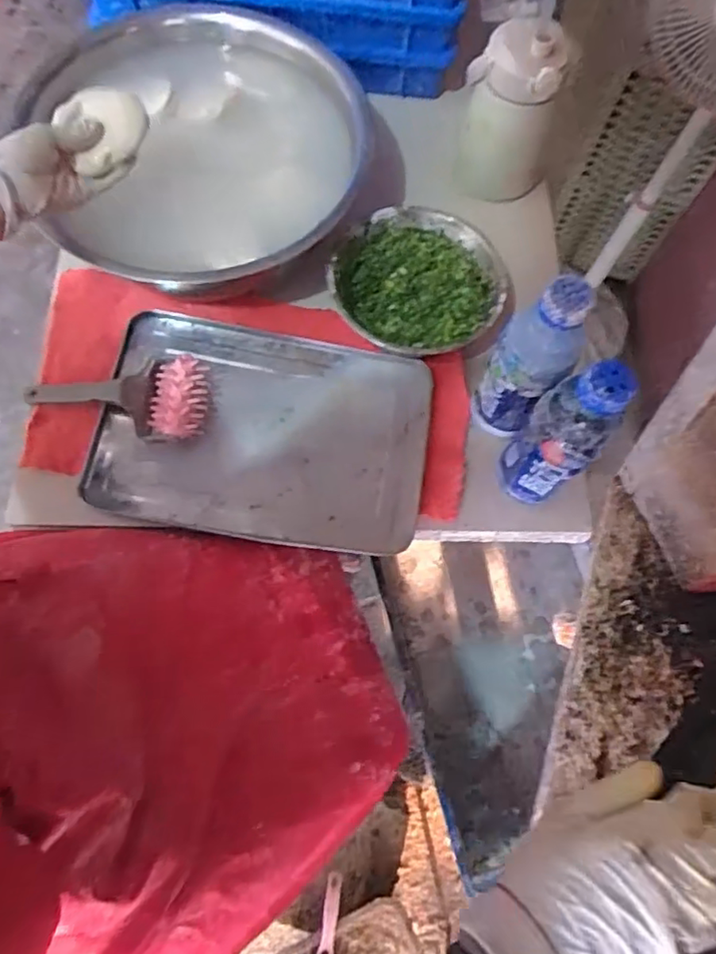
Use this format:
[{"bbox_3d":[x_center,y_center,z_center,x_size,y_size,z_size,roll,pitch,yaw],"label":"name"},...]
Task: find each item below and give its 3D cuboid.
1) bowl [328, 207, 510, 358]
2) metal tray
[{"bbox_3d":[0.067,-0.210,0.677,0.180,0.061,0.183,1,70,-2],"label":"bowl"},{"bbox_3d":[-0.100,-0.049,0.644,0.340,0.026,0.231,10,70,1],"label":"metal tray"}]

